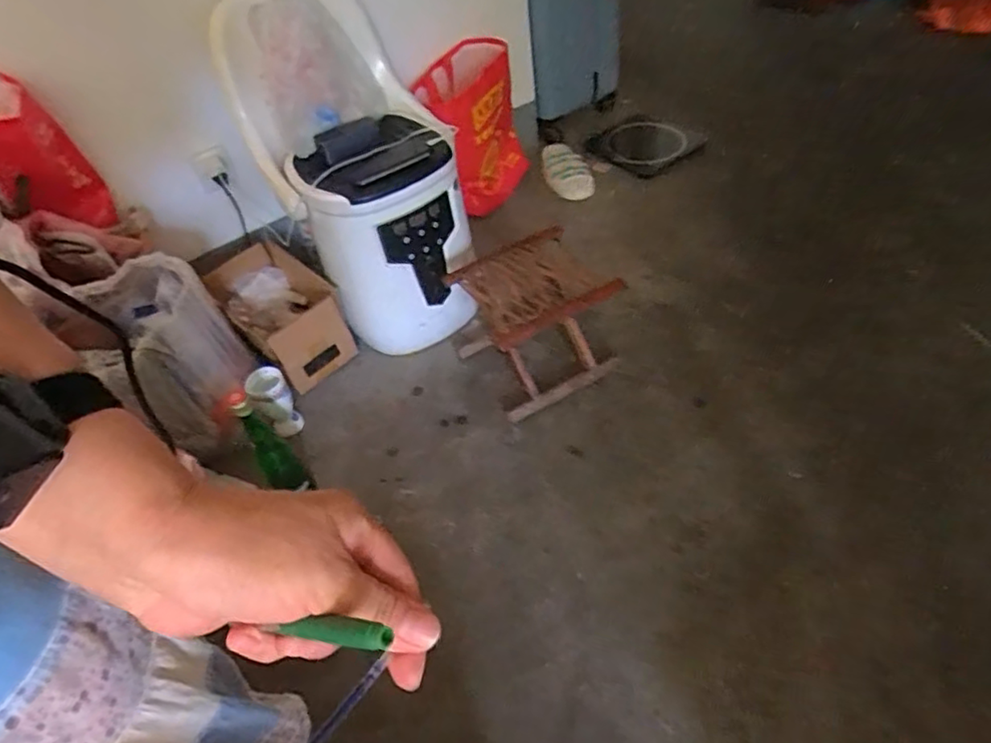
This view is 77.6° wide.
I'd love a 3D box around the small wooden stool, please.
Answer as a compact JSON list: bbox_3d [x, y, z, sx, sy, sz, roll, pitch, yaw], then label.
[{"bbox_3d":[0.078,-0.109,1.261,0.266,0.275,0.257,-27,49,-18],"label":"small wooden stool"}]

